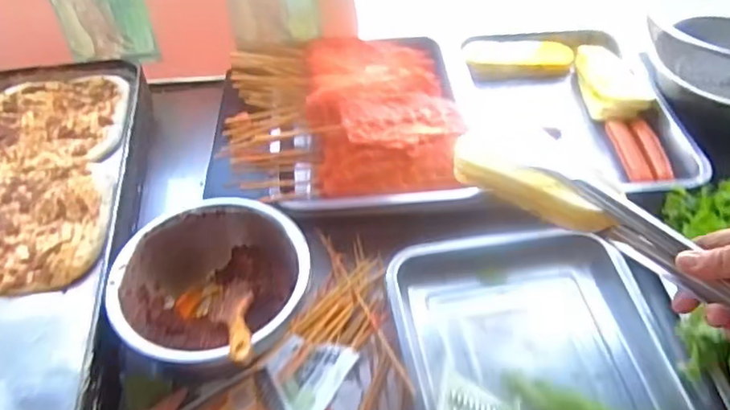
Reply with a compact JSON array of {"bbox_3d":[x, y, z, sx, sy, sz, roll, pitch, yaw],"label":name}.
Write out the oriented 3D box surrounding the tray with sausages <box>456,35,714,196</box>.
[{"bbox_3d":[0.275,-0.130,0.840,0.278,0.067,0.344,1,45,2],"label":"tray with sausages"}]

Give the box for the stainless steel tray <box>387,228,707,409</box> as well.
[{"bbox_3d":[0.180,0.175,0.598,0.275,0.059,0.370,-7,46,-5],"label":"stainless steel tray"}]

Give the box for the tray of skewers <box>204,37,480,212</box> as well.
[{"bbox_3d":[-0.037,-0.125,0.803,0.322,0.089,0.329,-2,45,-1],"label":"tray of skewers"}]

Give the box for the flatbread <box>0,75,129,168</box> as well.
[{"bbox_3d":[-0.413,-0.114,0.815,0.180,0.014,0.180,-5,46,-4],"label":"flatbread"}]

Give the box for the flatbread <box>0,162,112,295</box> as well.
[{"bbox_3d":[-0.380,0.016,0.684,0.179,0.017,0.191,-7,46,-6],"label":"flatbread"}]

